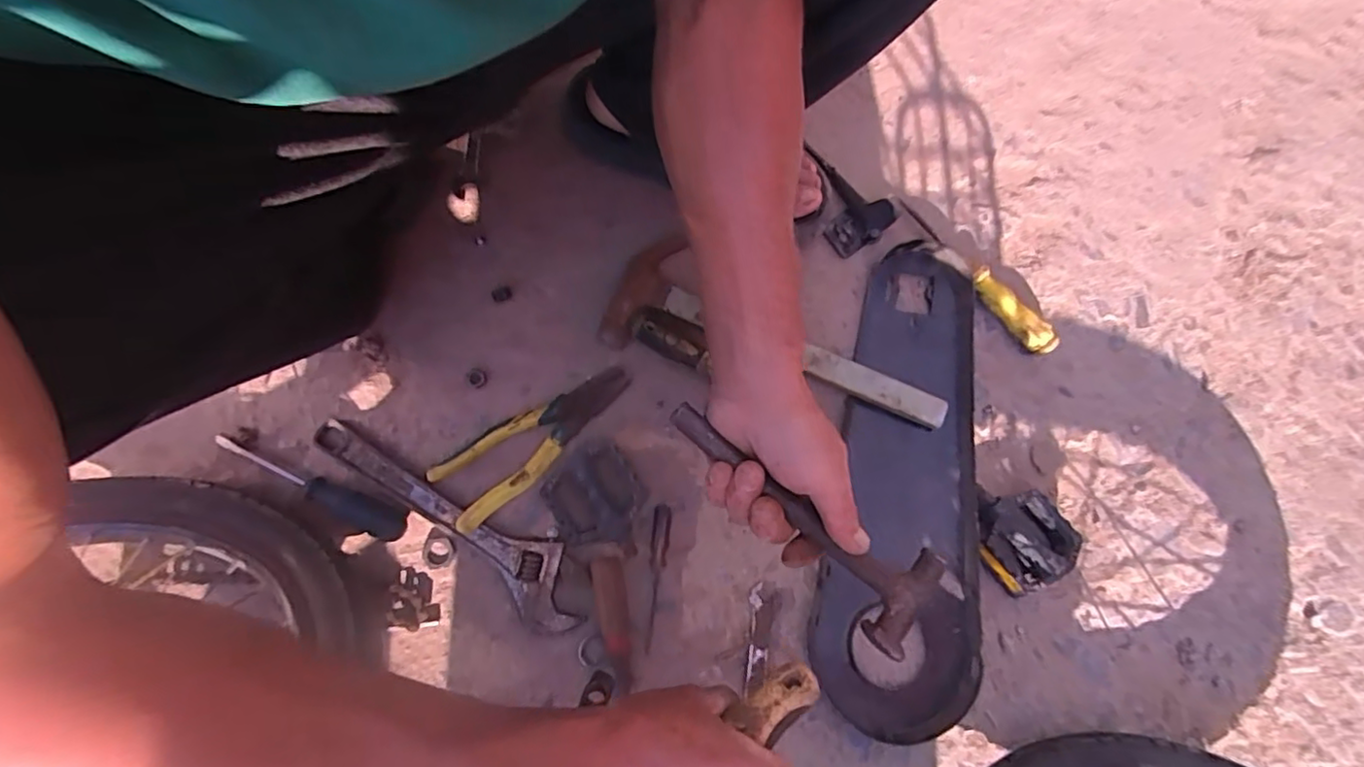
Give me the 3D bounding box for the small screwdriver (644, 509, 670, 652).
[{"bbox_3d":[-0.023,0.176,0.561,0.017,0.012,0.126,5,79,-2],"label":"small screwdriver"}]

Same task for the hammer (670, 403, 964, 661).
[{"bbox_3d":[0.081,0.089,0.414,0.218,0.021,0.069,40,79,-1],"label":"hammer"}]

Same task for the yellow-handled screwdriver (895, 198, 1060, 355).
[{"bbox_3d":[0.292,-0.109,0.620,0.027,0.022,0.205,-39,83,-9],"label":"yellow-handled screwdriver"}]

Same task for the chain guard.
[{"bbox_3d":[0.207,0.086,0.587,0.137,0.028,0.447,8,79,-1],"label":"chain guard"}]

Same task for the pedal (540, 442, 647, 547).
[{"bbox_3d":[-0.078,0.104,0.553,0.081,0.023,0.083,0,79,-3],"label":"pedal"}]

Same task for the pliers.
[{"bbox_3d":[-0.132,0.050,0.564,0.193,0.019,0.064,-36,83,-9],"label":"pliers"}]

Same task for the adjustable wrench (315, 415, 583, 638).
[{"bbox_3d":[-0.205,0.114,0.554,0.288,0.013,0.060,37,80,4],"label":"adjustable wrench"}]

